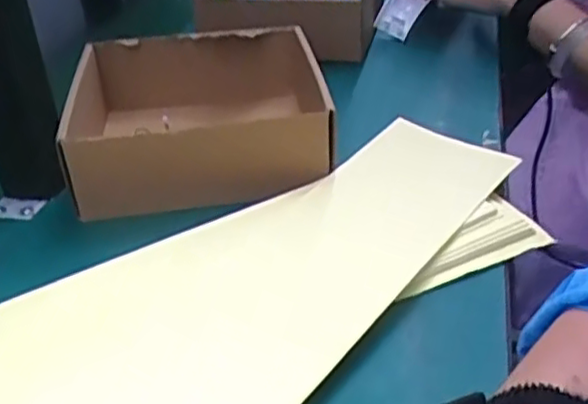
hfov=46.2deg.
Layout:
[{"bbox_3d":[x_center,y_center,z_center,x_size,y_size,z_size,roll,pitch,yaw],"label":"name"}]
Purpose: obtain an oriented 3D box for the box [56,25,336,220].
[{"bbox_3d":[-0.080,-0.079,0.604,0.204,0.076,0.220,-5,33,-3],"label":"box"}]

